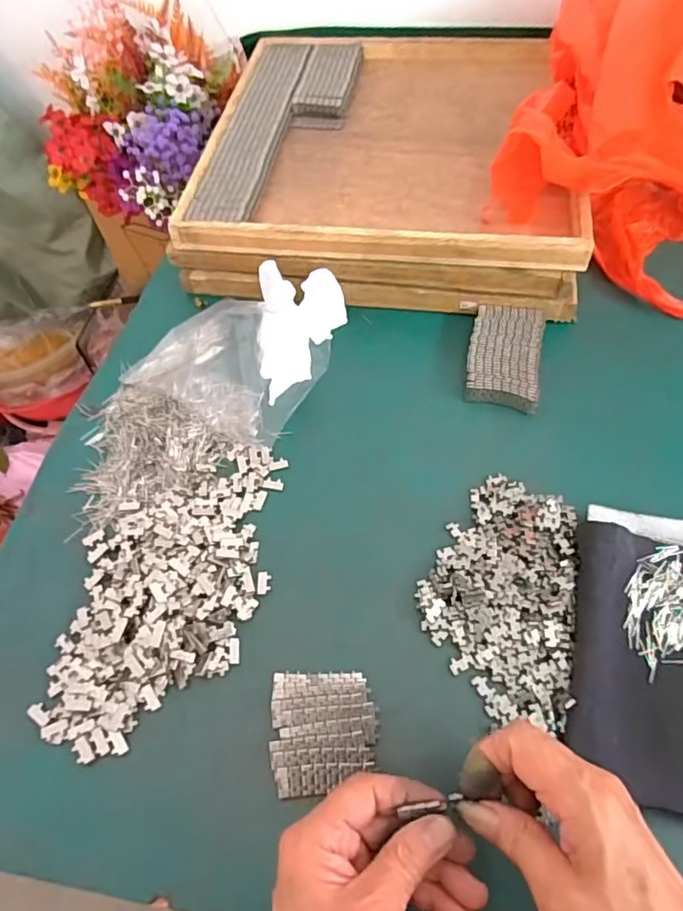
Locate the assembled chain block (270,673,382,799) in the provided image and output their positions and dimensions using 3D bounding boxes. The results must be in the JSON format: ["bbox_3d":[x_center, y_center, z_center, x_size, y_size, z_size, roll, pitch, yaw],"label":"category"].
[{"bbox_3d":[-0.011,0.183,0.378,0.070,0.010,0.072,-3,58,1],"label":"assembled chain block"}]

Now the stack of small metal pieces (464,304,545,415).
[{"bbox_3d":[0.154,-0.092,0.540,0.064,0.026,0.115,11,59,9],"label":"stack of small metal pieces"}]

